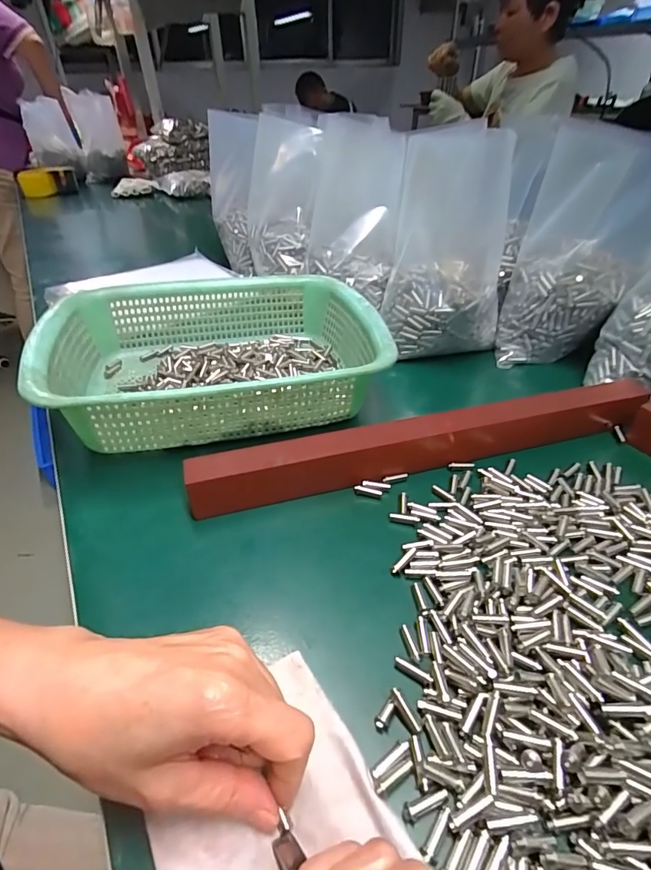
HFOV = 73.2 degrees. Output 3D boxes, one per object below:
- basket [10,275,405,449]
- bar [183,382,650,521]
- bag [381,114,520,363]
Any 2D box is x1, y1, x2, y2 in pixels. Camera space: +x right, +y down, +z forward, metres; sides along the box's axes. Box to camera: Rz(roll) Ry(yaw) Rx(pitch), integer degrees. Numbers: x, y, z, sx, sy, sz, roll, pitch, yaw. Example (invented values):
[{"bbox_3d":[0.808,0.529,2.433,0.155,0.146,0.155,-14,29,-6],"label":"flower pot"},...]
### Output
[{"bbox_3d":[-0.098,-0.074,0.425,0.293,0.090,0.218,-11,38,-11],"label":"basket"},{"bbox_3d":[0.085,0.009,0.353,0.378,0.043,0.023,-11,41,-11],"label":"bar"},{"bbox_3d":[0.135,-0.206,0.487,0.124,0.205,0.139,7,38,12],"label":"bag"}]

